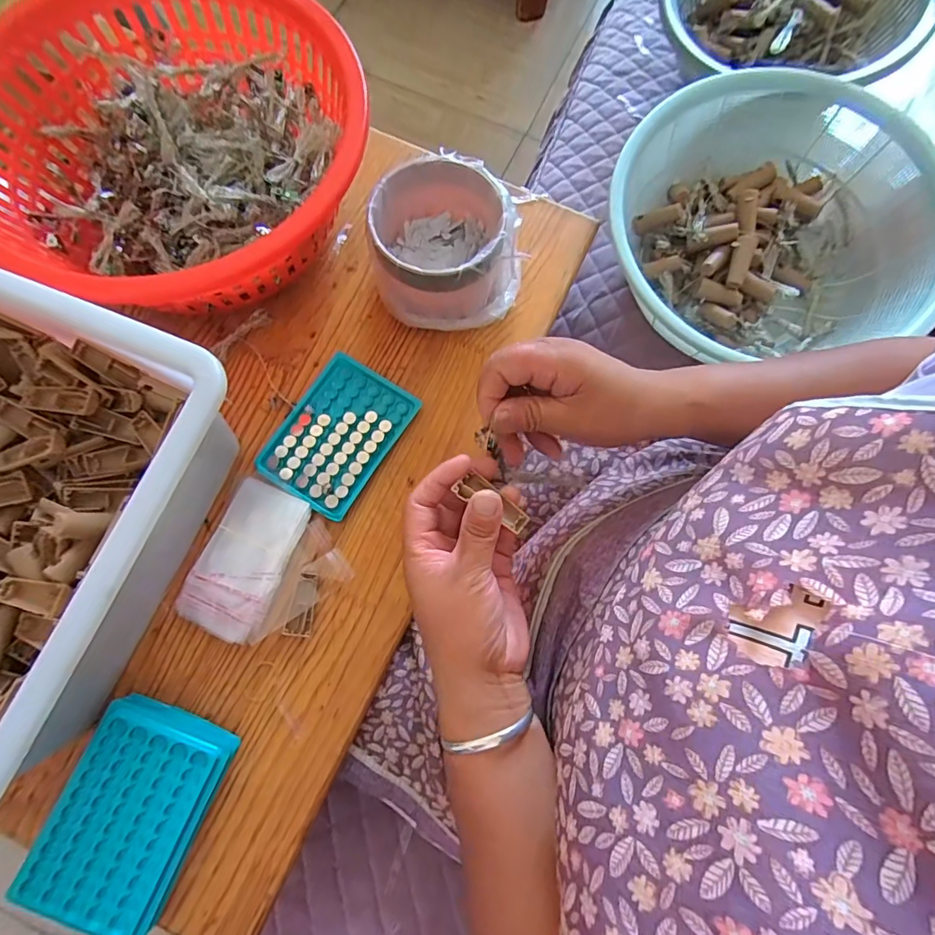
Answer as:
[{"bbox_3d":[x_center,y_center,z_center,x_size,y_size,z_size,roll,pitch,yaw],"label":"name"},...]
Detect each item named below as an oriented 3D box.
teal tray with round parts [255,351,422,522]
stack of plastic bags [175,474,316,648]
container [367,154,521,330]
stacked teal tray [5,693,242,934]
[{"bbox_3d":[-0.116,-0.031,0.445,0.095,0.008,0.130,31,76,6],"label":"teal tray with round parts"},{"bbox_3d":[-0.184,0.075,0.412,0.069,0.008,0.123,21,75,4],"label":"stack of plastic bags"},{"bbox_3d":[-0.023,-0.197,0.443,0.118,0.073,0.116,0,75,-2],"label":"container"},{"bbox_3d":[-0.239,0.247,0.353,0.094,0.031,0.131,20,75,4],"label":"stacked teal tray"}]

